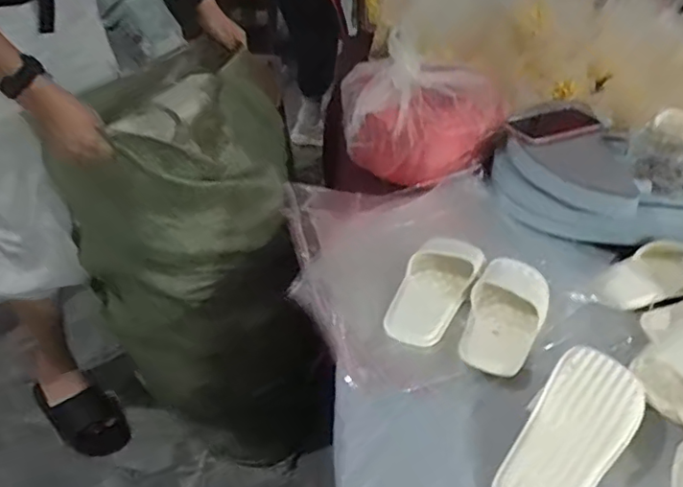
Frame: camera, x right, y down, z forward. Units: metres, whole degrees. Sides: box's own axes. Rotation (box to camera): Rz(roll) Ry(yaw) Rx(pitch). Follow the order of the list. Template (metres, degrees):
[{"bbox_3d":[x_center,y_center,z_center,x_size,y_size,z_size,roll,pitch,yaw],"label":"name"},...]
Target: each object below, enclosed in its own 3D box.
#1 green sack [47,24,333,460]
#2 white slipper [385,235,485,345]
[{"bbox_3d":[-0.253,0.105,1.167,0.326,0.818,0.409,-28,25,-34],"label":"green sack"},{"bbox_3d":[0.128,0.060,0.834,0.098,0.057,0.220,23,42,22],"label":"white slipper"}]

